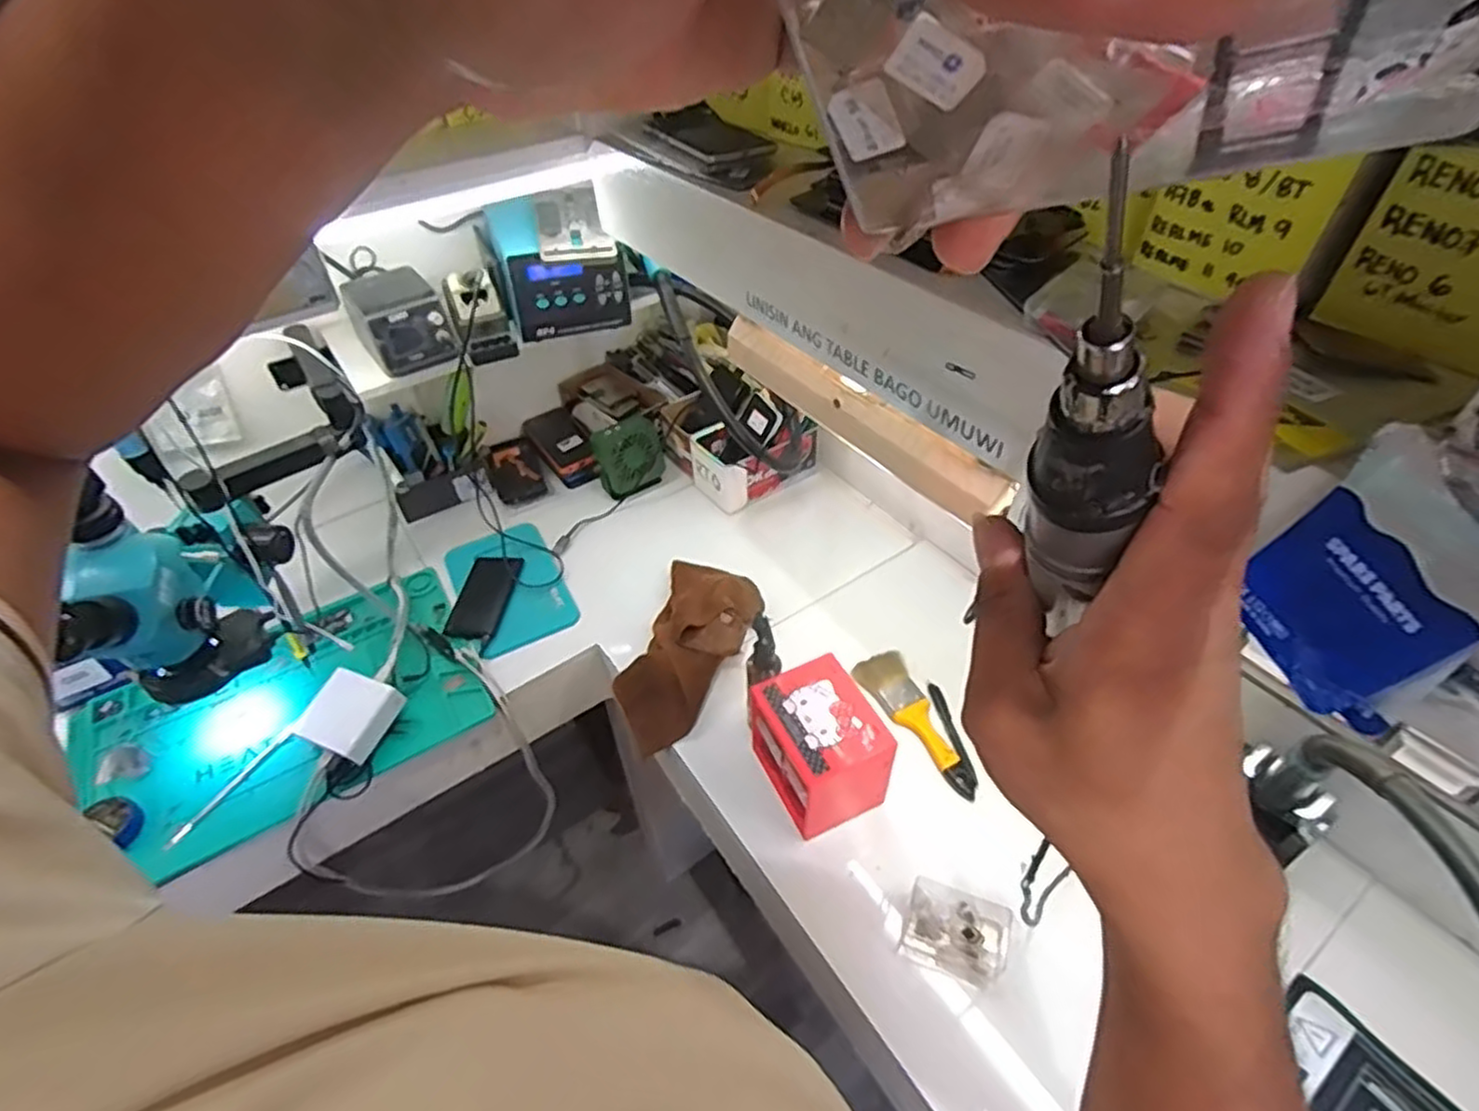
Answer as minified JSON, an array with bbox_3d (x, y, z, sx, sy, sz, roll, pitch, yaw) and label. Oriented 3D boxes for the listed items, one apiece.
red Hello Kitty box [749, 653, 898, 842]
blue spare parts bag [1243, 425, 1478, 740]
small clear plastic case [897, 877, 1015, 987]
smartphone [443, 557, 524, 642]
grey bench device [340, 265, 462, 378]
[{"bbox_3d":[0.081,0.203,0.750,0.105,0.123,0.128,-20,47,-17],"label":"red Hello Kitty box"},{"bbox_3d":[0.265,0.013,0.278,0.024,0.124,0.095,-25,49,-21],"label":"blue spare parts bag"},{"bbox_3d":[0.207,0.359,0.676,0.097,0.038,0.071,16,48,18],"label":"small clear plastic case"},{"bbox_3d":[-0.352,0.056,0.973,0.068,0.016,0.144,2,45,5],"label":"smartphone"},{"bbox_3d":[-0.431,-0.300,0.894,0.100,0.074,0.144,-29,51,-24],"label":"grey bench device"}]

